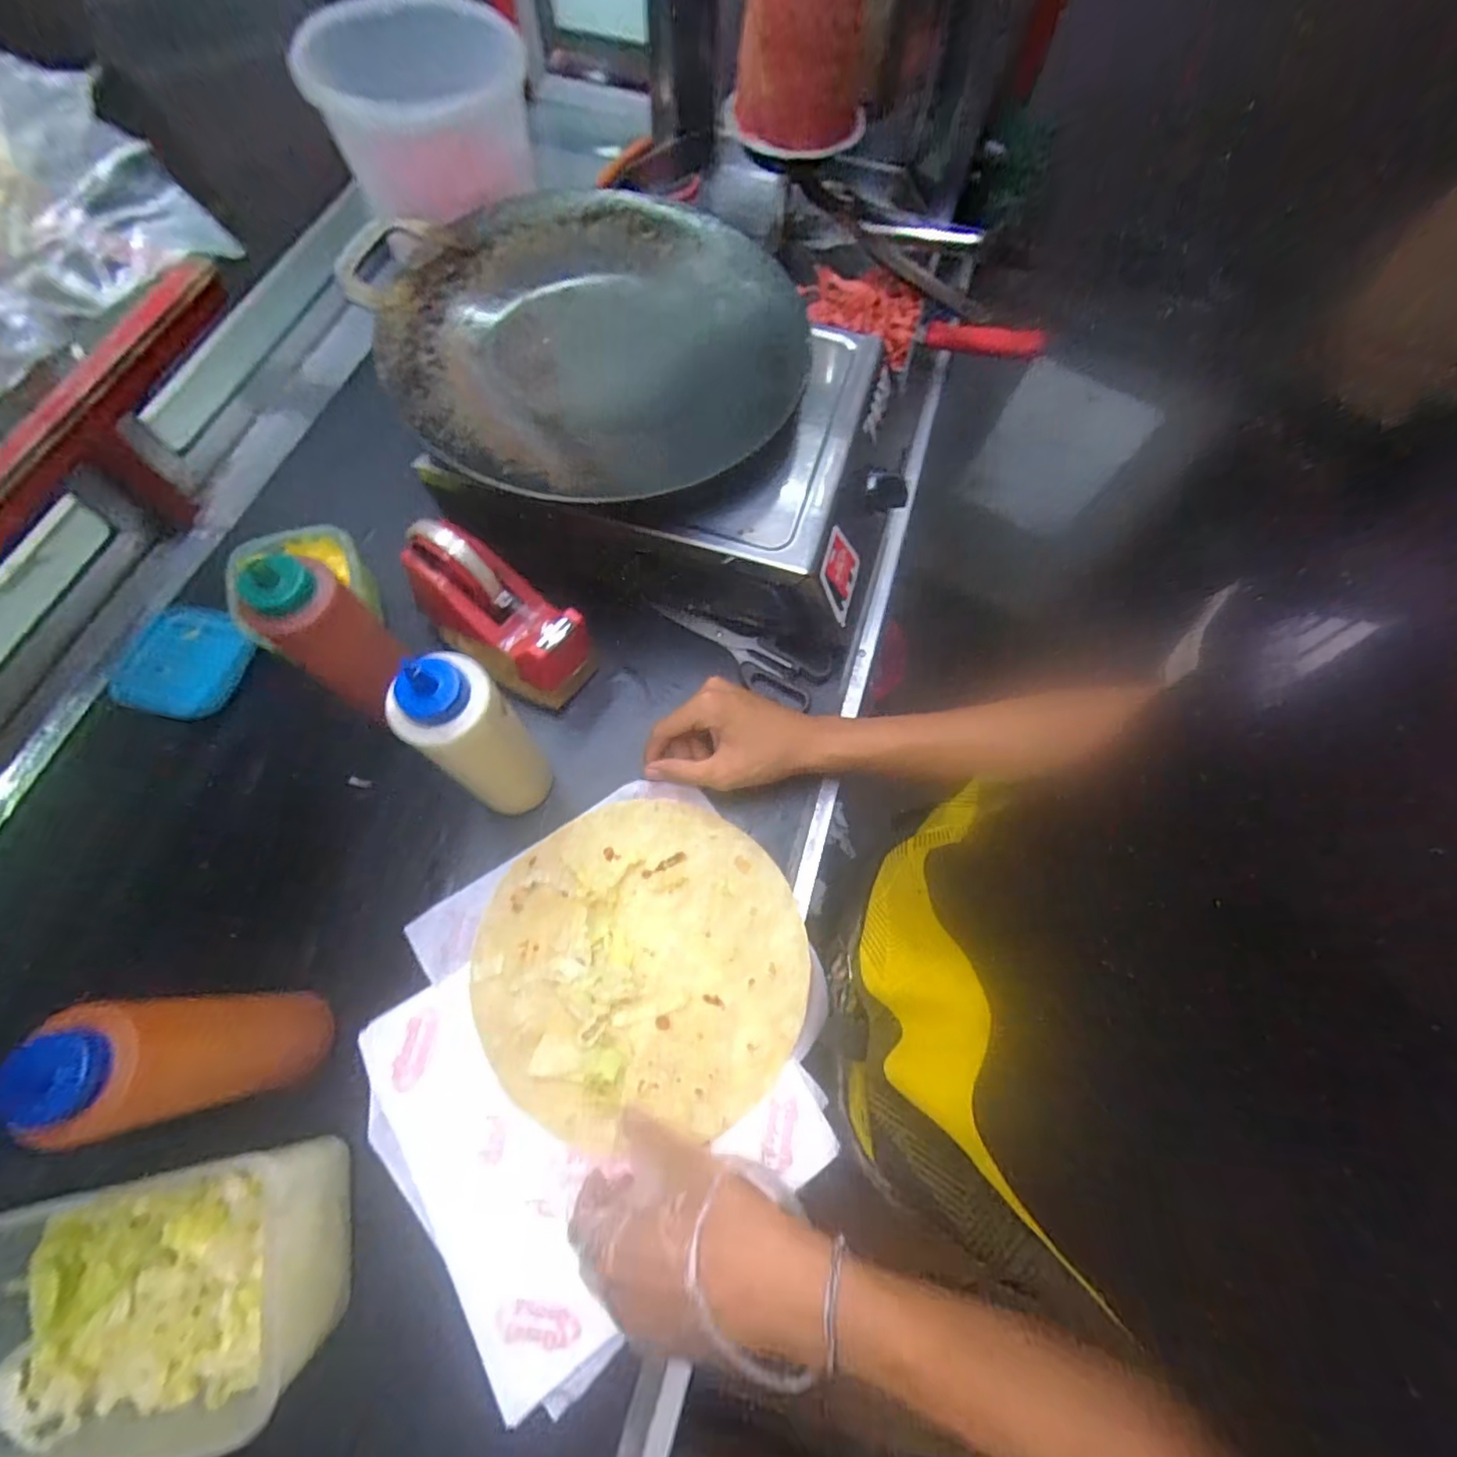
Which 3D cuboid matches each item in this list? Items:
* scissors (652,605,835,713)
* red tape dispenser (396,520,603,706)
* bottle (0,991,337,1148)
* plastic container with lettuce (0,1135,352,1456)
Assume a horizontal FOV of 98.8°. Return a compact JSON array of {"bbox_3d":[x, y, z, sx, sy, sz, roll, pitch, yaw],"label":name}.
[{"bbox_3d":[0.009,-0.075,0.583,0.170,0.011,0.055,27,71,9],"label":"scissors"},{"bbox_3d":[-0.187,-0.098,0.529,0.147,0.125,0.096,32,72,11],"label":"red tape dispenser"},{"bbox_3d":[-0.308,0.192,0.375,0.050,0.193,0.059,-6,70,-3],"label":"bottle"},{"bbox_3d":[-0.353,0.340,0.373,0.211,0.099,0.121,-11,70,-5],"label":"plastic container with lettuce"}]

